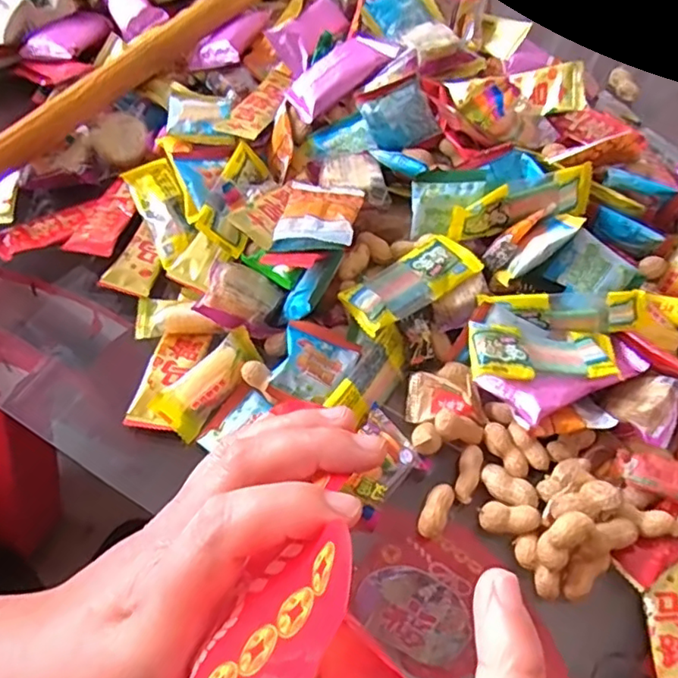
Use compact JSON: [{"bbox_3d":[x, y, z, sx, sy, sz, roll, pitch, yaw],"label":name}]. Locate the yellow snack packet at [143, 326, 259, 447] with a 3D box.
[{"bbox_3d":[-0.080,0.025,0.362,0.032,0.019,0.070,35,63,15],"label":"yellow snack packet"}]

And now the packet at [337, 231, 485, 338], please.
[{"bbox_3d":[0.046,-0.037,0.374,0.092,0.013,0.037,-31,66,-20],"label":"packet"}]

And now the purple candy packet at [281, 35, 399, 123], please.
[{"bbox_3d":[-0.001,-0.204,0.450,0.086,0.008,0.038,-36,67,0],"label":"purple candy packet"}]

